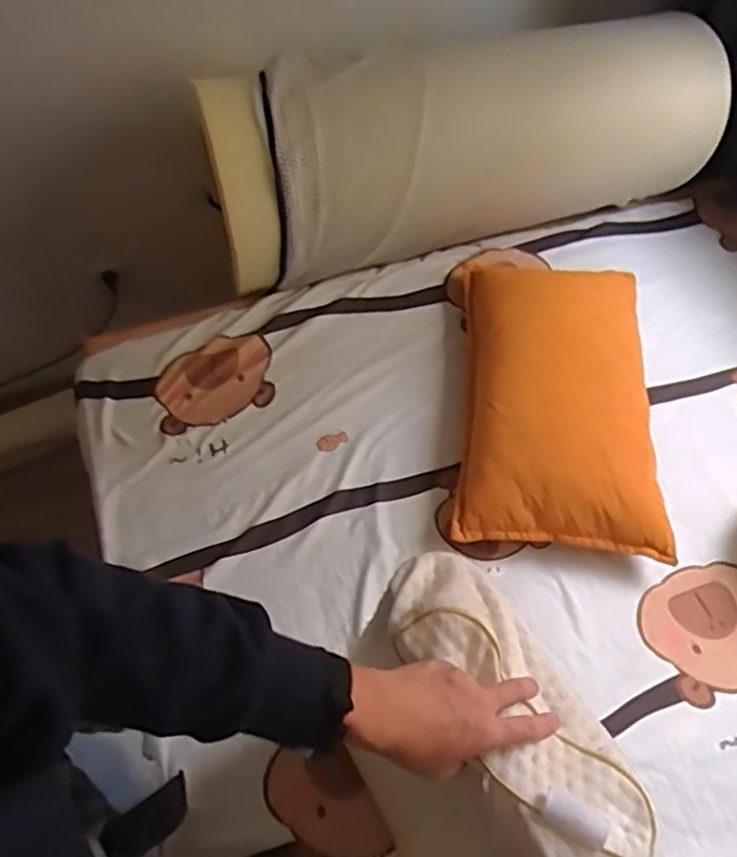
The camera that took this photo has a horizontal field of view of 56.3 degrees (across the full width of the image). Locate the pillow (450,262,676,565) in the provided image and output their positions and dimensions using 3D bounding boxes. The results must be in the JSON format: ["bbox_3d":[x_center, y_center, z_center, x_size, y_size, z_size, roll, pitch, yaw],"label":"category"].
[{"bbox_3d":[0.318,-0.079,1.181,0.332,0.102,0.582,5,61,3],"label":"pillow"}]

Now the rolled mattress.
[{"bbox_3d":[0.165,-0.513,1.217,0.881,0.383,0.261,-16,61,-10],"label":"rolled mattress"}]

